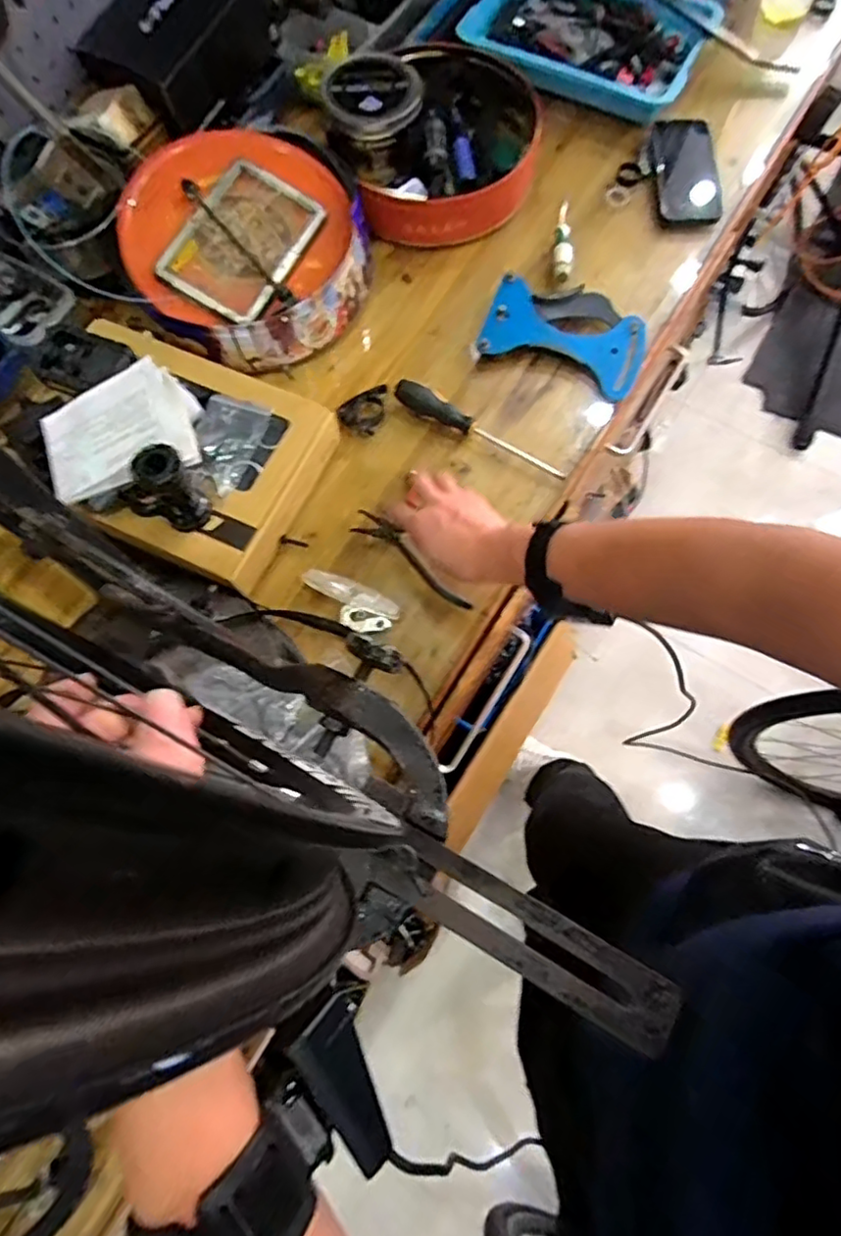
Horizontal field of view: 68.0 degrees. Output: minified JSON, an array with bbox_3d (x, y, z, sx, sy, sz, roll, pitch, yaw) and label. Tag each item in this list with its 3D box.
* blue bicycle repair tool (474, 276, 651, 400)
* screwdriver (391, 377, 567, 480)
[{"bbox_3d":[0.175,-0.346,0.743,0.187,0.031,0.123,17,74,7],"label":"blue bicycle repair tool"},{"bbox_3d":[0.065,-0.216,0.725,0.219,0.034,0.026,32,76,11],"label":"screwdriver"}]

